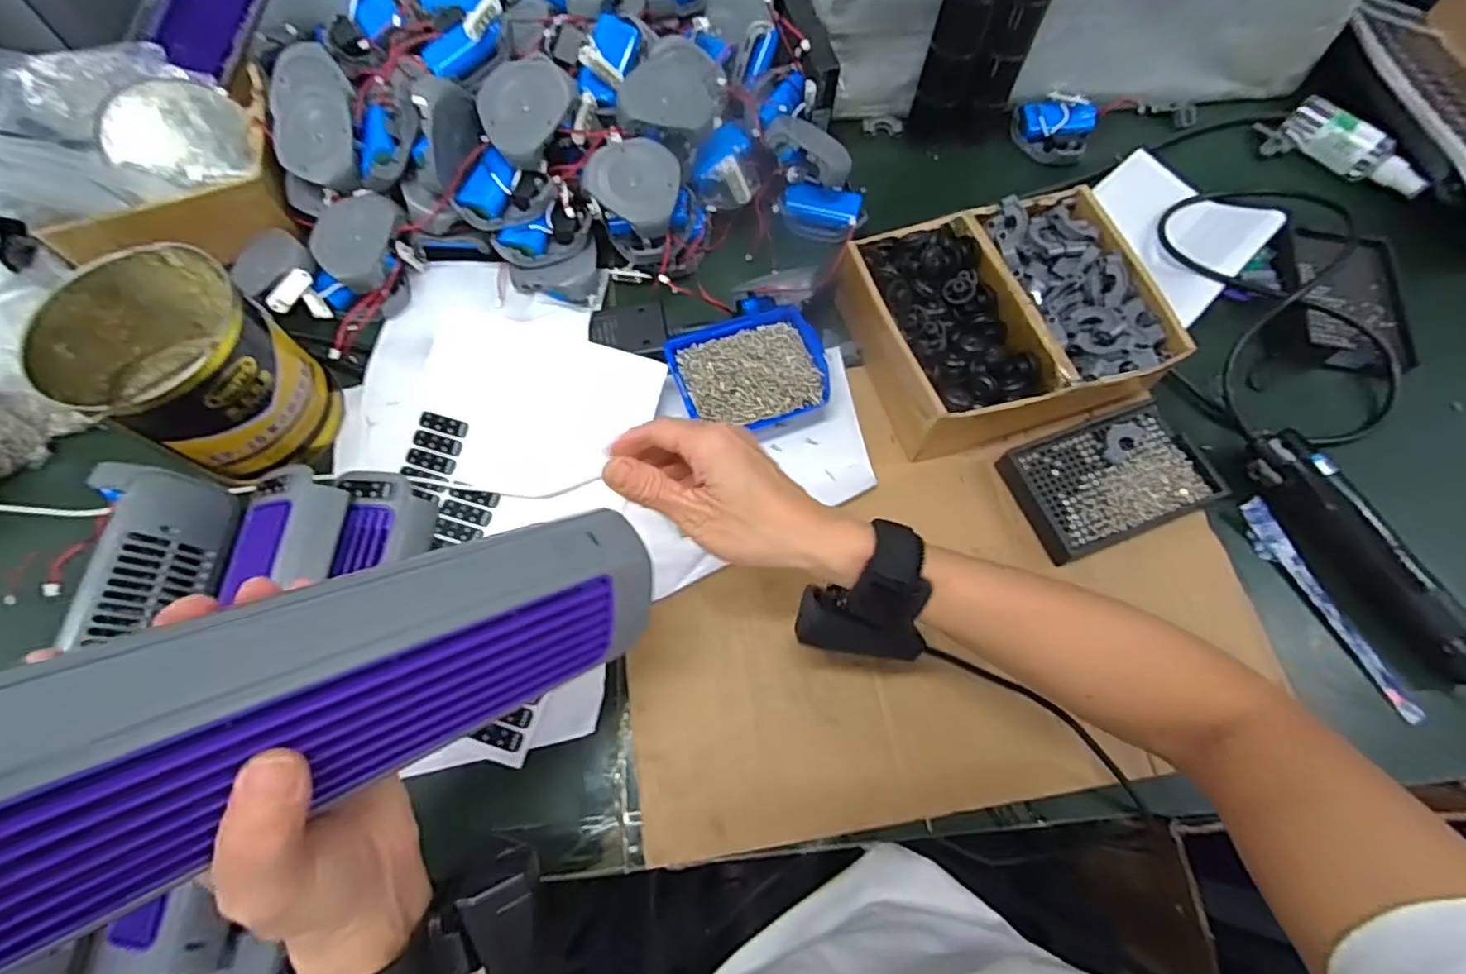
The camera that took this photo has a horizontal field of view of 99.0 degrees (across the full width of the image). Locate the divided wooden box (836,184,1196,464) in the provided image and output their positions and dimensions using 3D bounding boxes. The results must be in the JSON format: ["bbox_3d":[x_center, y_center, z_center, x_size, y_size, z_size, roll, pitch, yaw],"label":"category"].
[{"bbox_3d":[0.210,-0.132,0.490,0.211,0.062,0.170,-16,68,-7],"label":"divided wooden box"}]

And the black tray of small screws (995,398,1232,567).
[{"bbox_3d":[0.281,-0.007,0.469,0.137,0.025,0.089,-20,69,-9],"label":"black tray of small screws"}]

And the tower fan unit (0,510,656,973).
[{"bbox_3d":[-0.149,0.076,0.215,0.303,0.046,0.070,-17,67,-49],"label":"tower fan unit"}]

